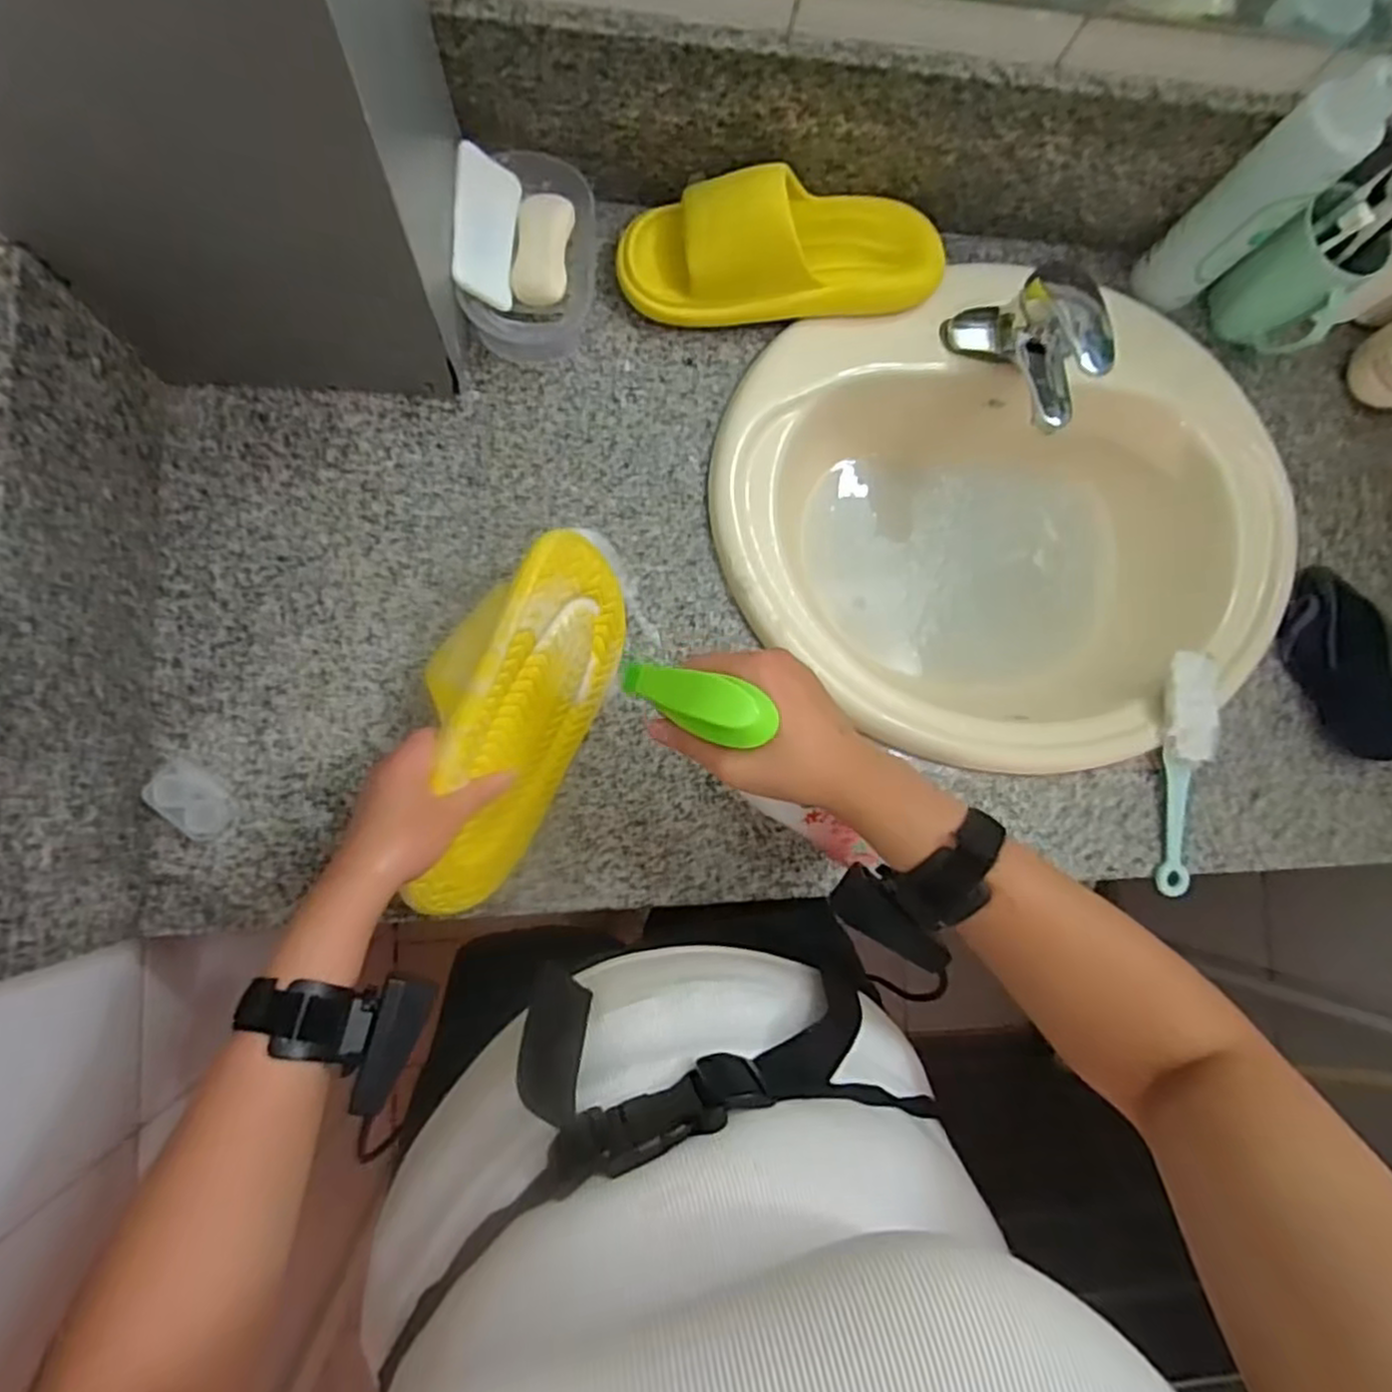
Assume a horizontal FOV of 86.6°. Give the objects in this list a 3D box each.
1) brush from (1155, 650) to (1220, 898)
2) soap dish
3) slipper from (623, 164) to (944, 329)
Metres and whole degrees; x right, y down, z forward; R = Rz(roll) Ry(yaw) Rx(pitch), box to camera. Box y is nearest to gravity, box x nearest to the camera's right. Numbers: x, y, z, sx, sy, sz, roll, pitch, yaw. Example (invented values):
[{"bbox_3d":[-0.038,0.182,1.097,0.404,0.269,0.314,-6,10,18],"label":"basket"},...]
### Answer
[{"bbox_3d":[0.422,0.066,0.627,0.046,0.035,0.204,1,84,-9],"label":"brush"},{"bbox_3d":[-0.133,-0.353,0.589,0.100,0.069,0.140,2,84,-9],"label":"soap dish"},{"bbox_3d":[0.078,-0.371,0.595,0.274,0.076,0.105,-12,86,-10],"label":"slipper"}]

